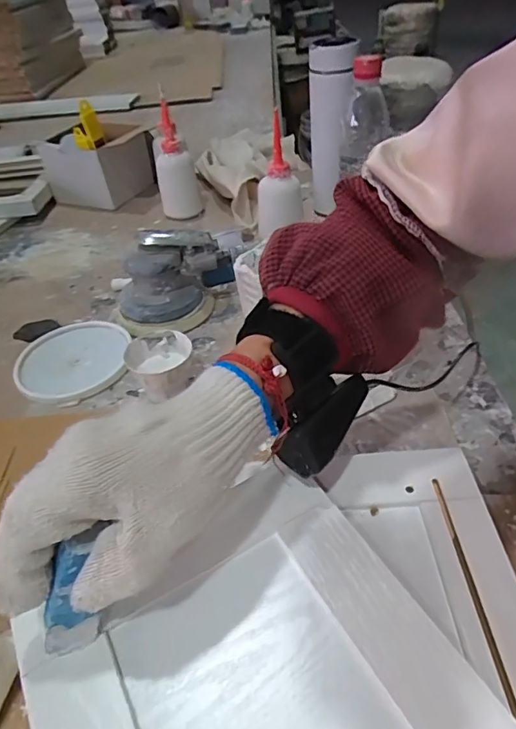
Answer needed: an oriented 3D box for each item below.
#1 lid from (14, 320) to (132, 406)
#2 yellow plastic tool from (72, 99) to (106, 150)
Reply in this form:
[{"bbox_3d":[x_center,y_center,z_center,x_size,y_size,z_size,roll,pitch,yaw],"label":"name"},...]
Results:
[{"bbox_3d":[-0.197,-0.008,0.537,0.119,0.014,0.128,-3,40,3],"label":"lid"},{"bbox_3d":[-0.266,-0.369,0.770,0.045,0.071,0.045,-15,41,-10],"label":"yellow plastic tool"}]

